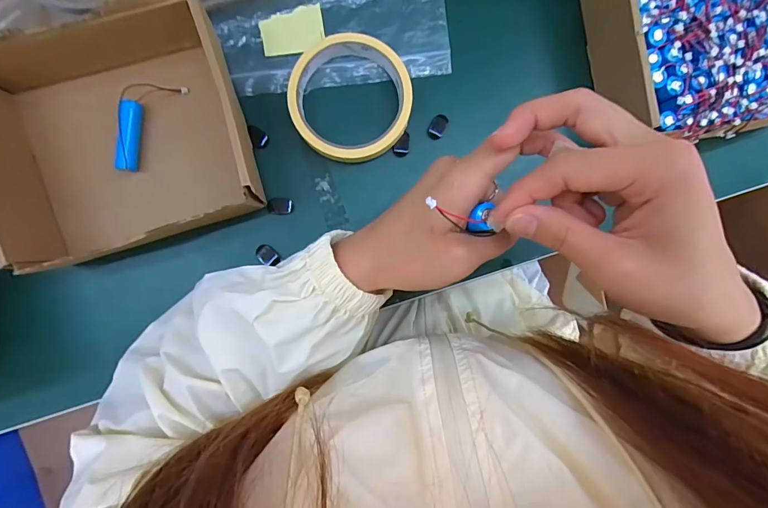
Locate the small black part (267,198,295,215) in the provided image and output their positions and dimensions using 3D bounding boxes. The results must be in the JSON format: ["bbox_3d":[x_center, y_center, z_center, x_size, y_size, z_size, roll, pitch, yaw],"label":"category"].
[{"bbox_3d":[-0.081,-0.038,0.324,0.020,0.004,0.013,-2,89,-8],"label":"small black part"}]

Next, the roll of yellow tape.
[{"bbox_3d":[-0.026,-0.120,0.316,0.091,0.021,0.093,0,89,-8],"label":"roll of yellow tape"}]

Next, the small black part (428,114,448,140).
[{"bbox_3d":[0.044,-0.103,0.332,0.012,0.004,0.021,23,86,-7],"label":"small black part"}]

